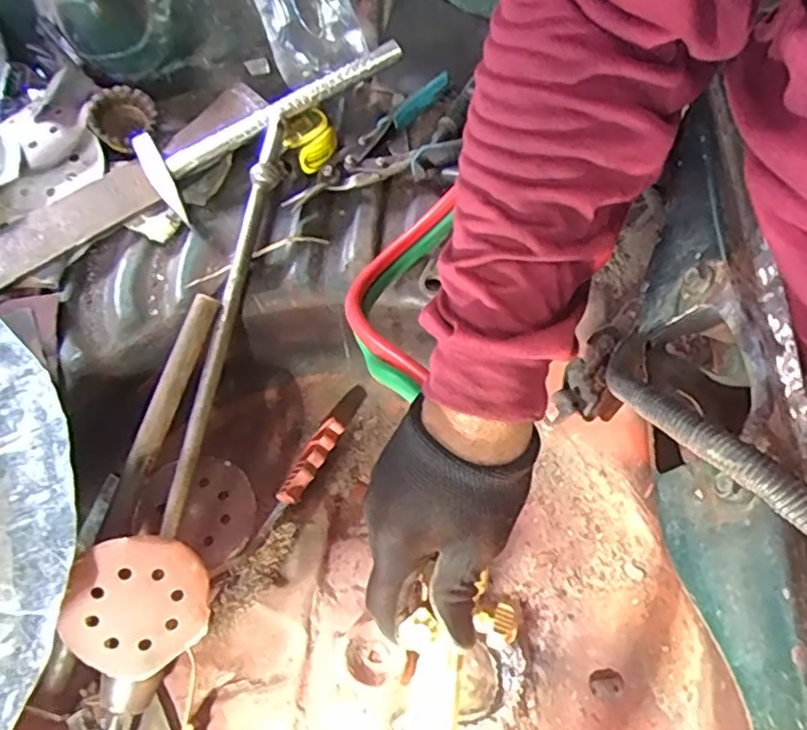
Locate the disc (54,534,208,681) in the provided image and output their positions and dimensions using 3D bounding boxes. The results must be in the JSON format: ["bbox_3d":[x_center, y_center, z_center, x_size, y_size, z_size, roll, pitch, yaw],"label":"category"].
[{"bbox_3d":[-0.212,0.193,0.527,0.106,0.010,0.117,15,95,-22],"label":"disc"}]

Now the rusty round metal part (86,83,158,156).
[{"bbox_3d":[-0.291,-0.260,0.684,0.064,0.022,0.061,-34,101,-20],"label":"rusty round metal part"}]

